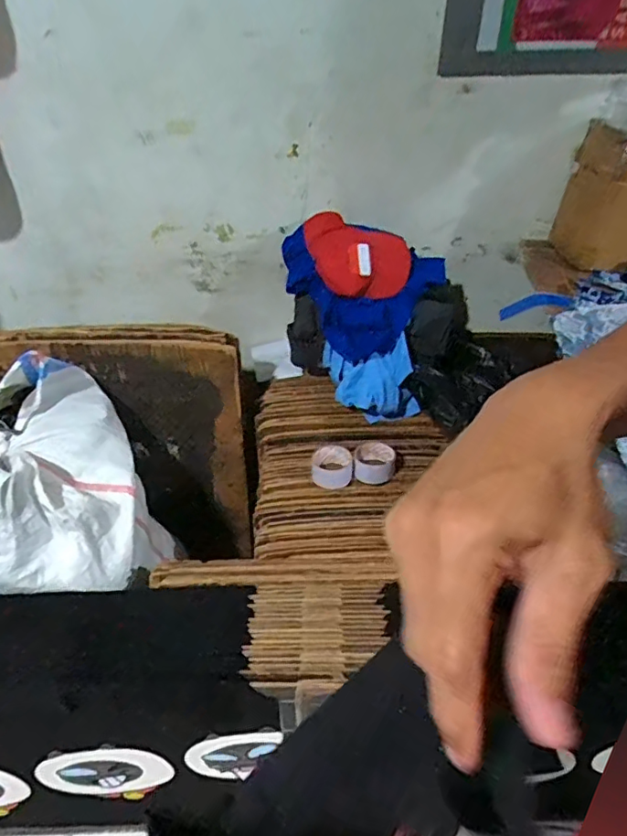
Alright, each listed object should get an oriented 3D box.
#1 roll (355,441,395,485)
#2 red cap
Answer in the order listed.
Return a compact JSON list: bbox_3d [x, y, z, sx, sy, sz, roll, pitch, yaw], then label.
[{"bbox_3d":[0.127,0.089,1.155,0.085,0.041,0.098,12,42,7],"label":"roll"},{"bbox_3d":[0.094,-0.351,1.246,0.249,0.157,0.082,13,24,-9],"label":"red cap"}]

